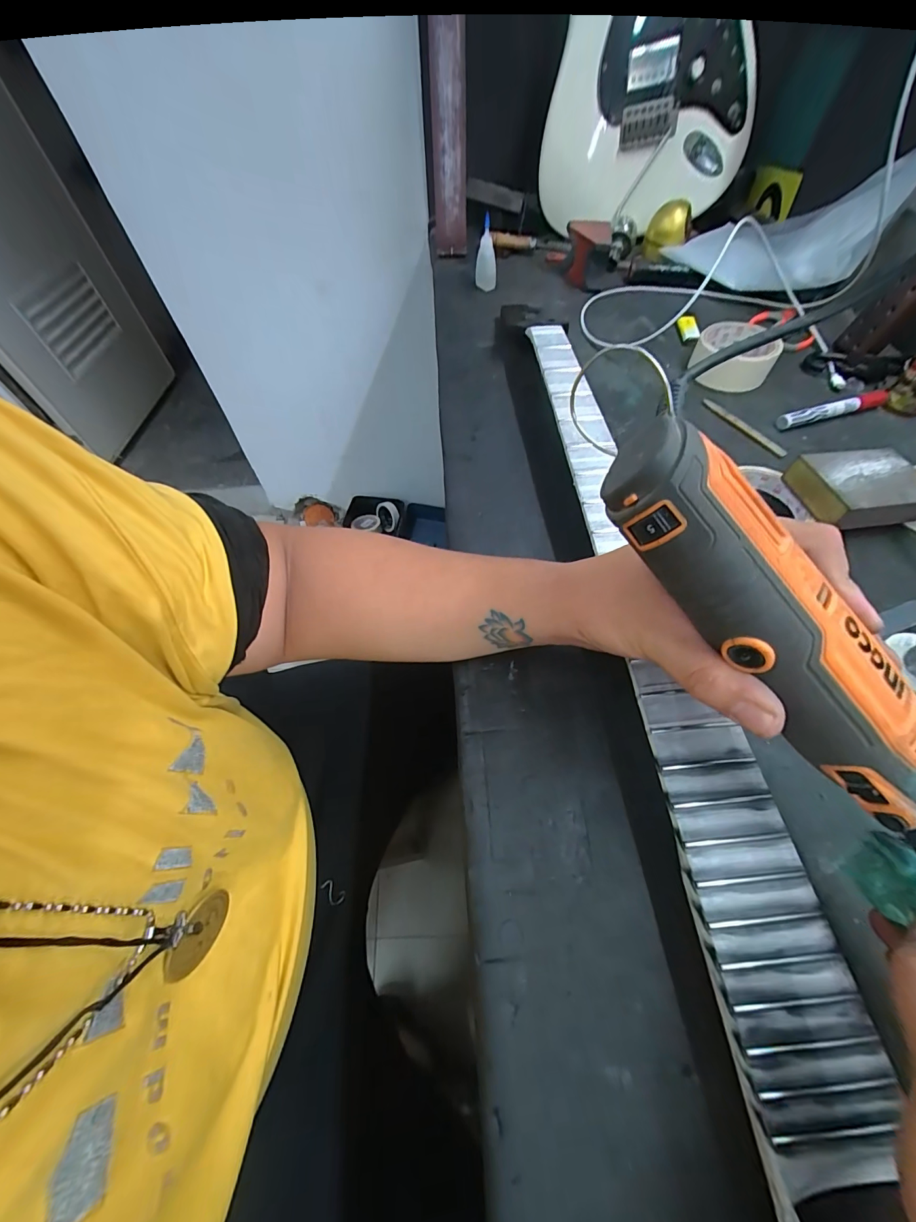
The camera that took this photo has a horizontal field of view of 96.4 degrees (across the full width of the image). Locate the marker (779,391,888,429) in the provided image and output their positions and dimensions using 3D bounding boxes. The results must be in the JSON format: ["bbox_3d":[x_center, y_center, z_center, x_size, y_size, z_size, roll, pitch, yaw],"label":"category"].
[{"bbox_3d":[0.423,-0.227,0.458,0.138,0.012,0.017,-17,60,-7],"label":"marker"}]

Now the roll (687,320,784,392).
[{"bbox_3d":[0.330,-0.317,0.502,0.094,0.039,0.094,-1,59,2],"label":"roll"}]

